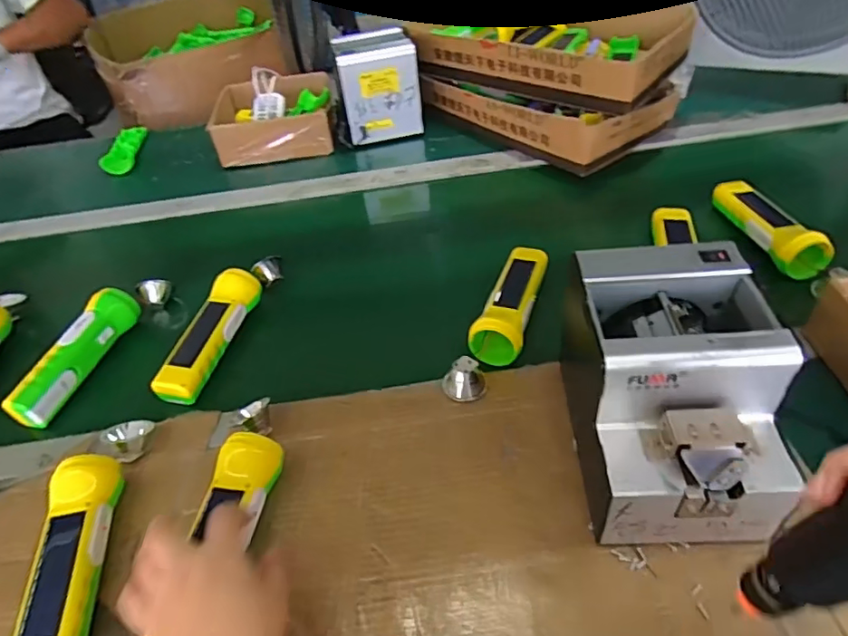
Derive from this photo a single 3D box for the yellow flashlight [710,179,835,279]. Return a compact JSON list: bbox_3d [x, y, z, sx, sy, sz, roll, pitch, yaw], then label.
[{"bbox_3d":[0.406,-0.112,0.636,0.049,0.044,0.177,-10,45,-3],"label":"yellow flashlight"}]

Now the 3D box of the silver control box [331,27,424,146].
[{"bbox_3d":[-0.080,-0.391,0.921,0.129,0.139,0.124,-12,45,-5],"label":"silver control box"}]

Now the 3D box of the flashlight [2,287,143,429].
[{"bbox_3d":[-0.382,0.038,0.593,0.035,0.039,0.171,7,47,15],"label":"flashlight"}]

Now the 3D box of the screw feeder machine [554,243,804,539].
[{"bbox_3d":[0.185,0.058,0.416,0.122,0.148,0.174,-4,45,4],"label":"screw feeder machine"}]

